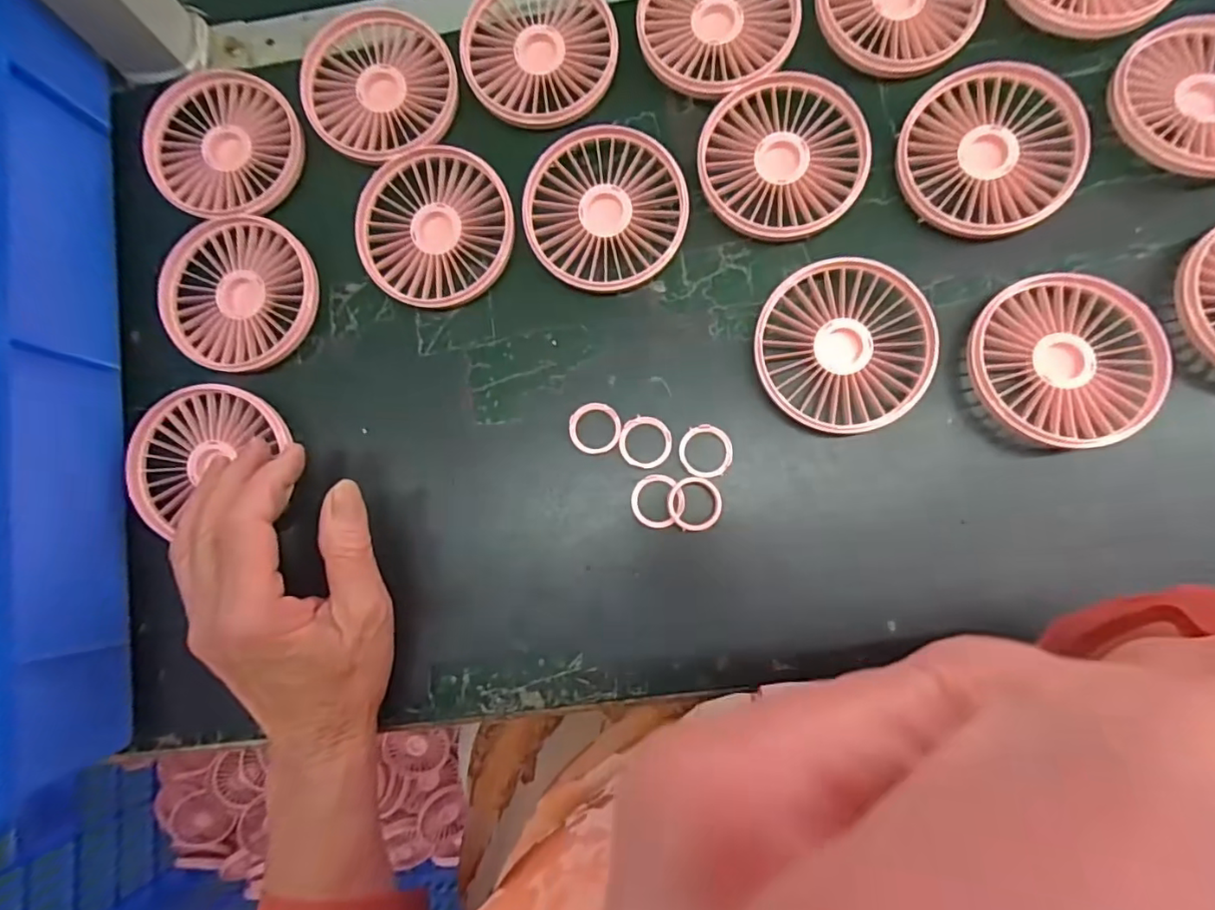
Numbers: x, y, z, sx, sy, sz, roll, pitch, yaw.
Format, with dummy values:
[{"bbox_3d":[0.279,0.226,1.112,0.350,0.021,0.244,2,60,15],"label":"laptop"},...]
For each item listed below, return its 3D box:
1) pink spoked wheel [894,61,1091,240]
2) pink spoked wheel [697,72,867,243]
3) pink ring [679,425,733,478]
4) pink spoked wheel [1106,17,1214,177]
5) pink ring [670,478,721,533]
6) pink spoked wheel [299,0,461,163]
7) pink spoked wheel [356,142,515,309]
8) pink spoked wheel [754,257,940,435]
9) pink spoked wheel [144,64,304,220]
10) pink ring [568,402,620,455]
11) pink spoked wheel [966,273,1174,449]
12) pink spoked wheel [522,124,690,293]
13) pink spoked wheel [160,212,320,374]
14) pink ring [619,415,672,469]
[{"bbox_3d":[0.198,-0.159,0.299,0.085,0.015,0.085,0,84,4],"label":"pink spoked wheel"},{"bbox_3d":[0.094,-0.162,0.309,0.085,0.007,0.086,-8,84,3],"label":"pink spoked wheel"},{"bbox_3d":[0.052,-0.002,0.300,0.027,0.004,0.028,0,84,4],"label":"pink ring"},{"bbox_3d":[0.308,-0.184,0.295,0.084,0.018,0.086,0,84,4],"label":"pink spoked wheel"},{"bbox_3d":[0.045,0.025,0.297,0.028,0.004,0.028,0,84,4],"label":"pink ring"},{"bbox_3d":[-0.134,-0.217,0.336,0.084,0.013,0.096,-33,83,0],"label":"pink spoked wheel"},{"bbox_3d":[-0.097,-0.129,0.322,0.084,0.011,0.090,0,84,4],"label":"pink spoked wheel"},{"bbox_3d":[0.121,-0.056,0.297,0.085,0.015,0.088,0,84,4],"label":"pink spoked wheel"},{"bbox_3d":[-0.225,-0.184,0.336,0.090,0.008,0.089,0,84,4],"label":"pink spoked wheel"},{"bbox_3d":[-0.006,-0.014,0.308,0.027,0.004,0.027,0,84,4],"label":"pink ring"},{"bbox_3d":[0.226,-0.048,0.287,0.086,0.016,0.085,0,84,4],"label":"pink spoked wheel"},{"bbox_3d":[-0.002,-0.135,0.315,0.085,0.011,0.088,0,84,4],"label":"pink spoked wheel"},{"bbox_3d":[-0.208,-0.091,0.325,0.086,0.015,0.084,0,84,4],"label":"pink spoked wheel"},{"bbox_3d":[0.020,-0.007,0.304,0.027,0.004,0.027,0,84,4],"label":"pink ring"}]

